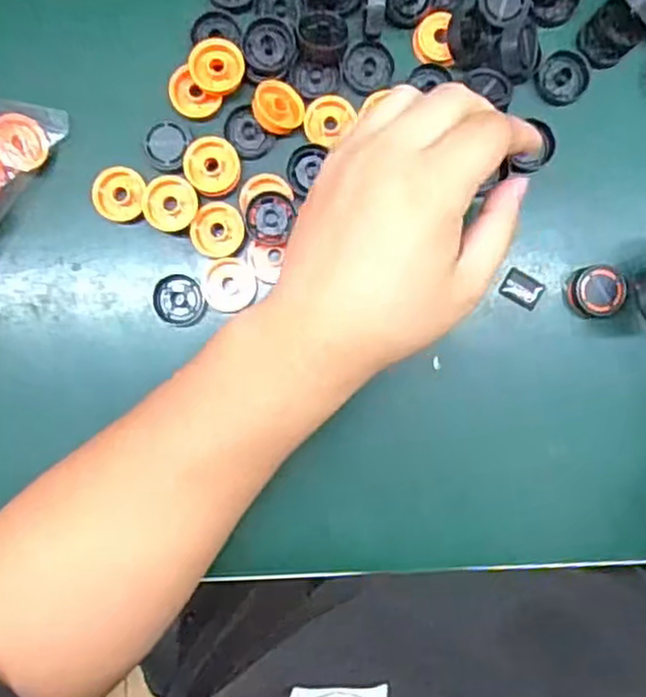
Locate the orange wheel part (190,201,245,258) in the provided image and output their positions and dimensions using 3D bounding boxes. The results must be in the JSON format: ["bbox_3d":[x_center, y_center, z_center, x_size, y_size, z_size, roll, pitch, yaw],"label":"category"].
[{"bbox_3d":[-0.051,-0.058,0.344,0.025,0.007,0.025,-3,98,-7],"label":"orange wheel part"}]

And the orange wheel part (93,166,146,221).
[{"bbox_3d":[-0.099,-0.075,0.343,0.026,0.015,0.024,0,89,-1],"label":"orange wheel part"}]

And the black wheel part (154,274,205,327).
[{"bbox_3d":[-0.071,-0.024,0.349,0.025,0.005,0.024,0,89,-1],"label":"black wheel part"}]

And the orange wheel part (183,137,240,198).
[{"bbox_3d":[-0.053,-0.087,0.341,0.025,0.011,0.027,-6,89,-1],"label":"orange wheel part"}]

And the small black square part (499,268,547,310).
[{"bbox_3d":[0.101,-0.030,0.357,0.021,0.004,0.015,28,89,-1],"label":"small black square part"}]

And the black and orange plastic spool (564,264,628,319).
[{"bbox_3d":[0.137,-0.028,0.354,0.026,0.011,0.026,0,89,-1],"label":"black and orange plastic spool"}]

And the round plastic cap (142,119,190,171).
[{"bbox_3d":[-0.076,-0.098,0.341,0.021,0.007,0.024,8,89,-1],"label":"round plastic cap"}]

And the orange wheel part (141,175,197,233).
[{"bbox_3d":[-0.073,-0.069,0.341,0.024,0.009,0.026,9,102,-8],"label":"orange wheel part"}]

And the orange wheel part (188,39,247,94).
[{"bbox_3d":[-0.051,-0.135,0.340,0.025,0.011,0.024,-3,89,-1],"label":"orange wheel part"}]

